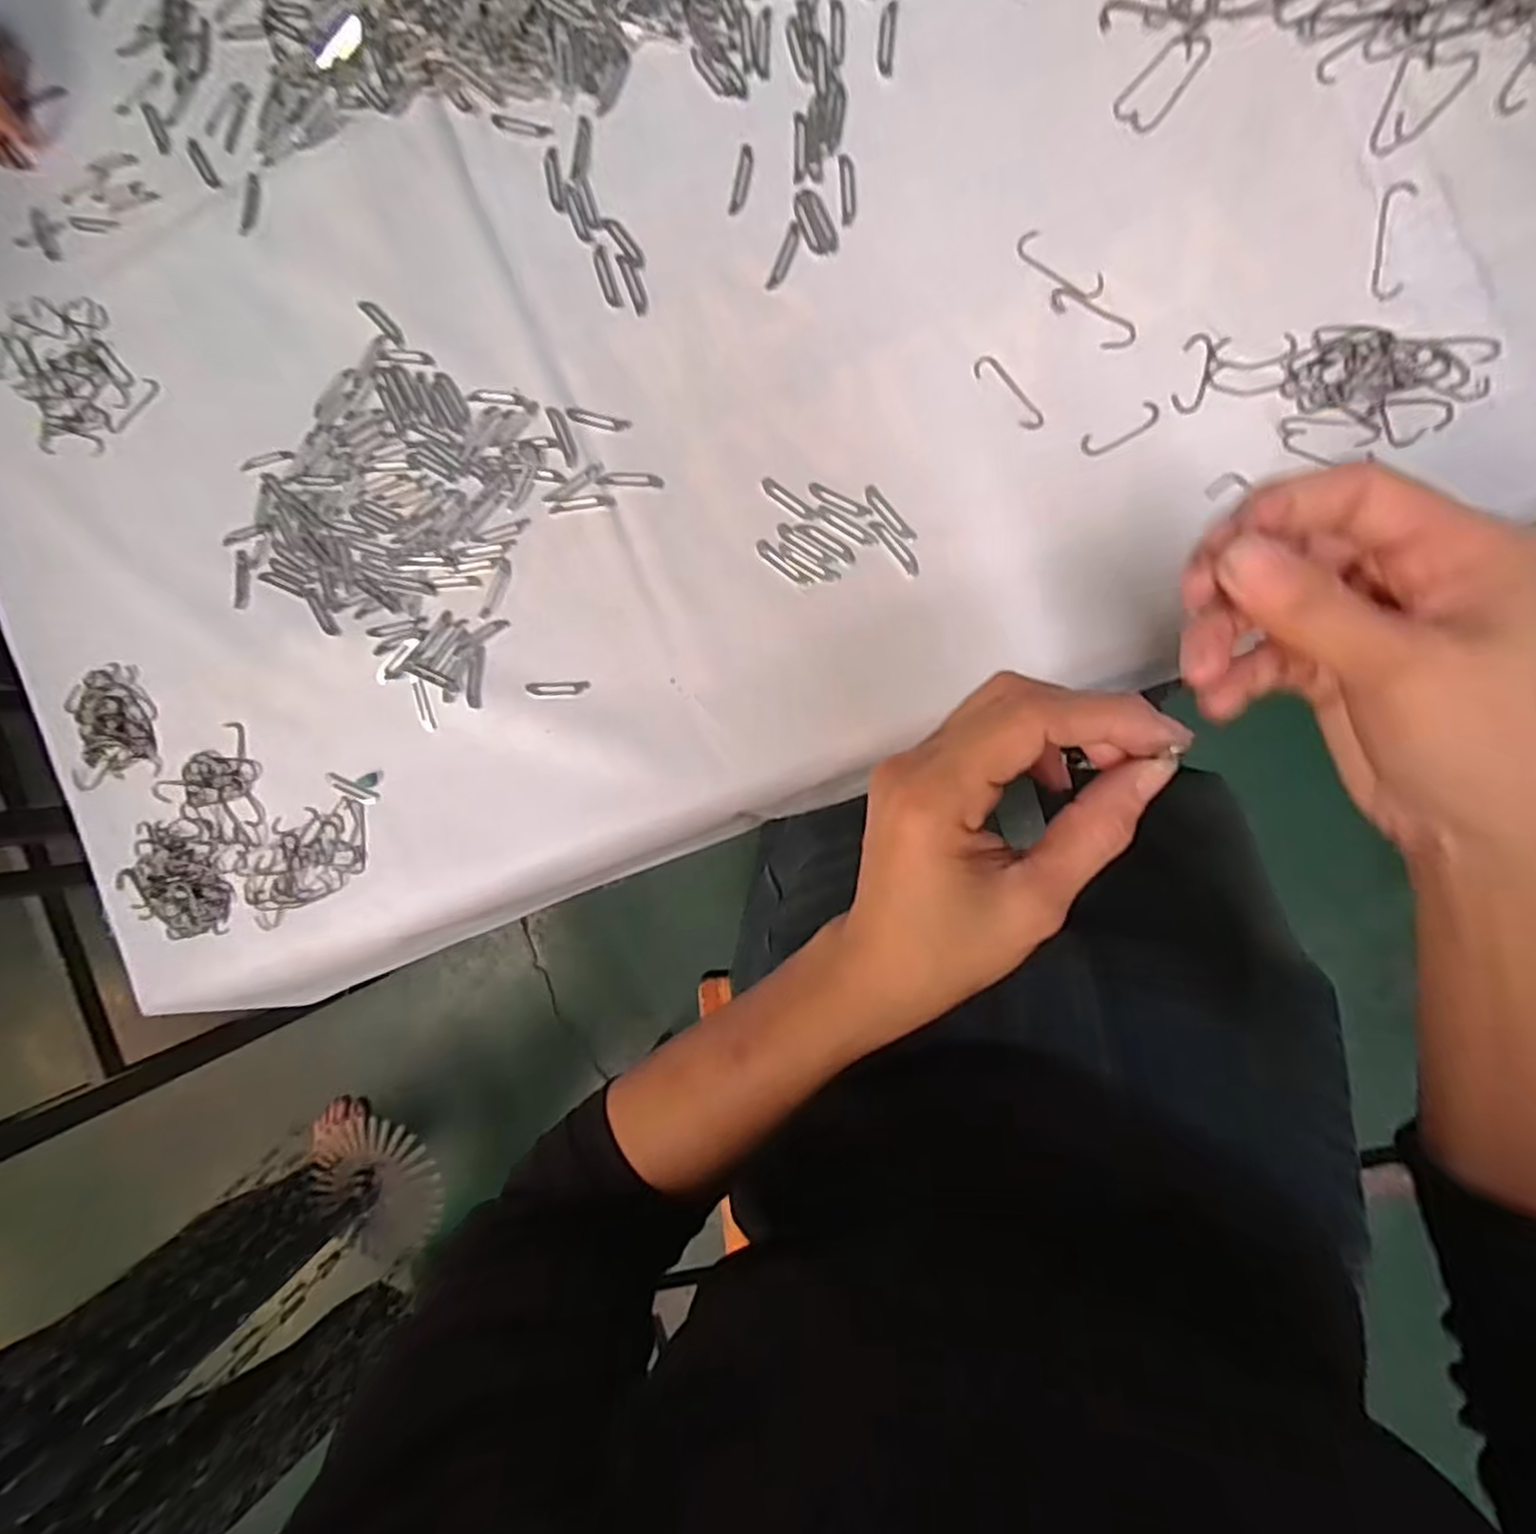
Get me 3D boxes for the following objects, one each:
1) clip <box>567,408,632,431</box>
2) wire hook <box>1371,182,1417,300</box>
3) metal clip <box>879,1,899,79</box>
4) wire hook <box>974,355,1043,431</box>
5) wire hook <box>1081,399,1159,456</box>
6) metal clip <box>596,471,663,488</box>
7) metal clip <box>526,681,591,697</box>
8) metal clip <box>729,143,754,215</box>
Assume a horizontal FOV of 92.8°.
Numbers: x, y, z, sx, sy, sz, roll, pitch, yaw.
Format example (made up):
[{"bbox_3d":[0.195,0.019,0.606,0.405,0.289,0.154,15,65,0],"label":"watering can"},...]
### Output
[{"bbox_3d":[-0.087,-0.178,0.374,0.034,0.004,0.007,15,96,9],"label":"clip"},{"bbox_3d":[0.262,-0.220,0.307,0.013,0.004,0.046,6,98,19],"label":"wire hook"},{"bbox_3d":[0.055,-0.338,0.338,0.008,0.004,0.032,5,94,10],"label":"metal clip"},{"bbox_3d":[0.112,-0.174,0.338,0.011,0.004,0.043,-43,86,9],"label":"wire hook"},{"bbox_3d":[0.159,-0.152,0.329,0.035,0.004,0.012,-28,88,10],"label":"wire hook"},{"bbox_3d":[-0.071,-0.149,0.377,0.035,0.004,0.007,5,94,10],"label":"metal clip"},{"bbox_3d":[-0.112,-0.042,0.390,0.033,0.006,0.008,-2,93,10],"label":"metal clip"},{"bbox_3d":[-0.013,-0.286,0.354,0.008,0.004,0.032,14,95,9],"label":"metal clip"}]

